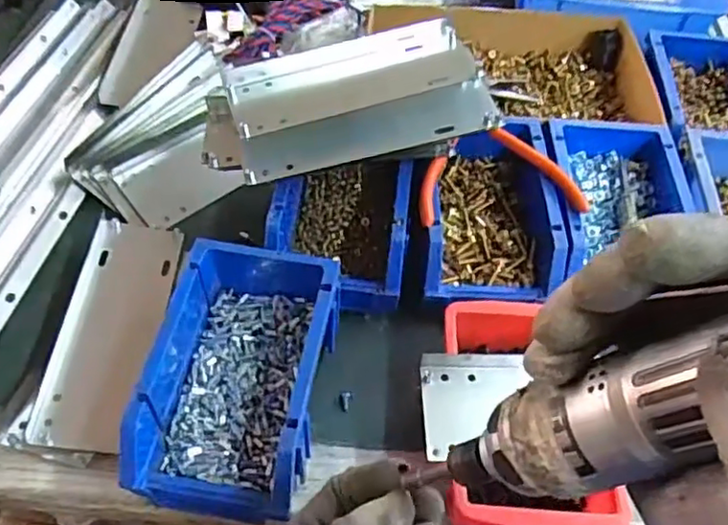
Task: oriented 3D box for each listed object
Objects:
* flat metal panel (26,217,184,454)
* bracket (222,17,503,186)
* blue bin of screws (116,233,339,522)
[{"bbox_3d":[-0.180,0.043,0.456,0.059,0.019,0.178,3,54,0],"label":"flat metal panel"},{"bbox_3d":[-0.008,-0.122,0.472,0.200,0.038,0.105,-12,55,-11],"label":"bracket"},{"bbox_3d":[-0.080,0.070,0.414,0.109,0.068,0.172,7,54,3],"label":"blue bin of screws"}]

